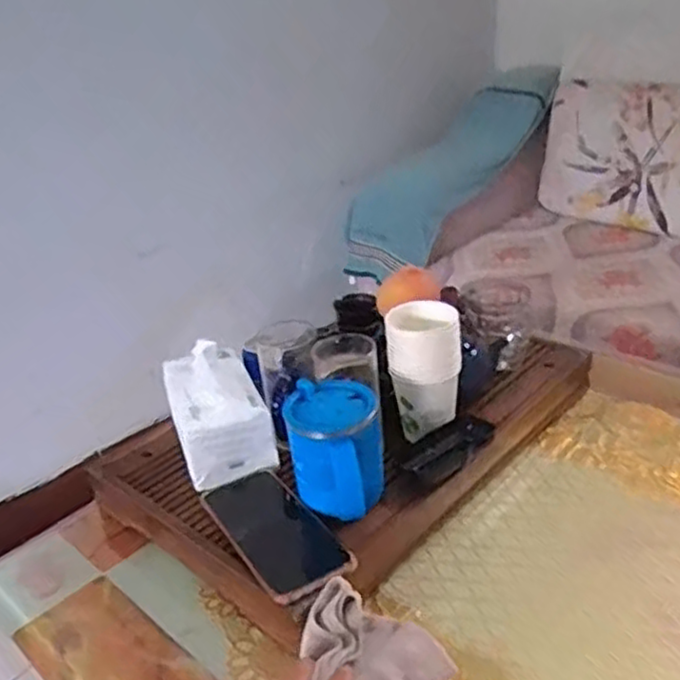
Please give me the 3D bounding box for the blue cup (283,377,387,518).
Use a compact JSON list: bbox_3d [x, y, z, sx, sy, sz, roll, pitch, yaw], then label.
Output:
[{"bbox_3d":[-0.004,0.100,0.646,0.087,0.096,0.083,-1,25,1],"label":"blue cup"}]

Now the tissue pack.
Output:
[{"bbox_3d":[-0.124,0.073,0.717,0.088,0.111,0.086,-16,29,-20],"label":"tissue pack"}]

